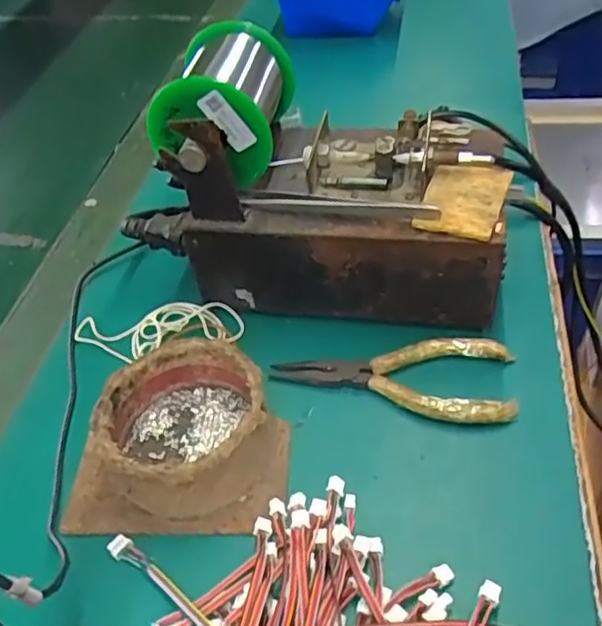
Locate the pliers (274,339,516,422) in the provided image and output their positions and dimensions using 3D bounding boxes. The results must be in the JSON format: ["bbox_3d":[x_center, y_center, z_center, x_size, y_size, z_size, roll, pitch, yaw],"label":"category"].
[{"bbox_3d":[0.051,0.033,0.362,0.130,0.012,0.052,4,46,11],"label":"pliers"}]

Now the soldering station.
[{"bbox_3d":[0.010,-0.081,0.393,0.219,0.132,0.114,4,46,11],"label":"soldering station"}]

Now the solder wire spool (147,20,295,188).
[{"bbox_3d":[-0.043,-0.120,0.387,0.066,0.076,0.082,3,46,10],"label":"solder wire spool"}]

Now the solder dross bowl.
[{"bbox_3d":[-0.058,0.056,0.330,0.081,0.042,0.079,-4,45,4],"label":"solder dross bowl"}]

